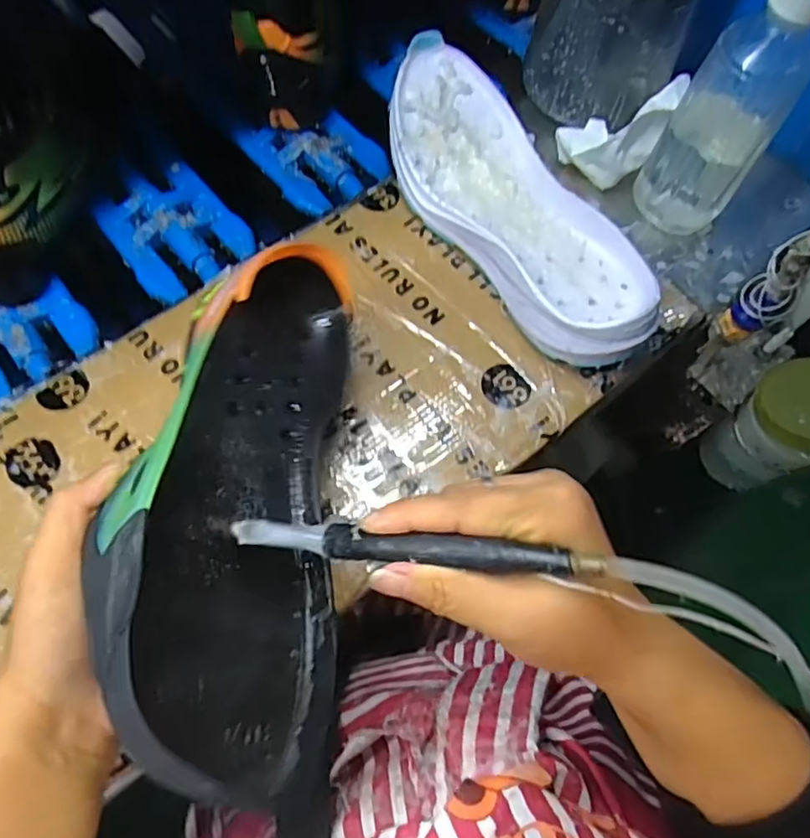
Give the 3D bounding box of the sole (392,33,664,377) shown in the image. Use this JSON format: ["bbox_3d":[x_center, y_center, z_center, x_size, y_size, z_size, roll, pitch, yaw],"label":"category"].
[{"bbox_3d":[0.072,-0.153,0.446,0.106,0.050,0.277,-25,71,-12],"label":"sole"}]

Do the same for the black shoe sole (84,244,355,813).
[{"bbox_3d":[-0.068,0.022,0.303,0.054,0.126,0.282,-26,46,30],"label":"black shoe sole"}]

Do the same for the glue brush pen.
[{"bbox_3d":[-0.001,0.050,0.242,0.147,0.011,0.012,1,65,23],"label":"glue brush pen"}]

